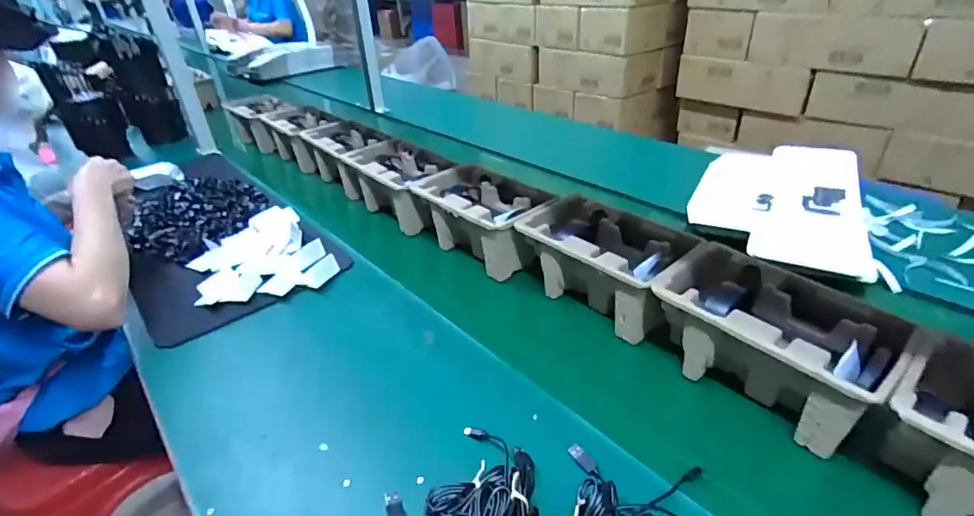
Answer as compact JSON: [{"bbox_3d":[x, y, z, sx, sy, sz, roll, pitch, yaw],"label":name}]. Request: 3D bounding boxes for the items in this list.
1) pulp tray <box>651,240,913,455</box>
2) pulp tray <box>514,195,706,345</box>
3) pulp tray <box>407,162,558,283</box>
[{"bbox_3d":[0.308,0.095,0.528,0.141,0.113,0.226,-25,35,-36],"label":"pulp tray"},{"bbox_3d":[0.159,0.011,0.680,0.139,0.112,0.241,-24,34,-35],"label":"pulp tray"},{"bbox_3d":[-0.004,-0.062,0.808,0.238,0.115,0.141,21,36,38],"label":"pulp tray"}]

